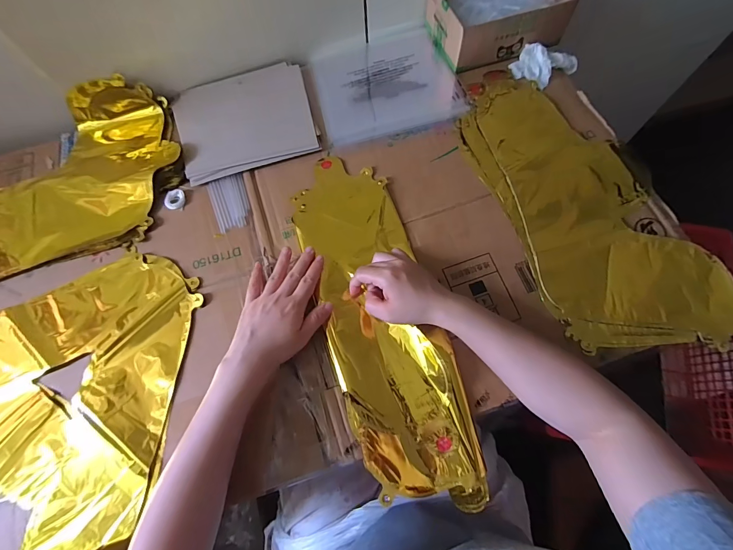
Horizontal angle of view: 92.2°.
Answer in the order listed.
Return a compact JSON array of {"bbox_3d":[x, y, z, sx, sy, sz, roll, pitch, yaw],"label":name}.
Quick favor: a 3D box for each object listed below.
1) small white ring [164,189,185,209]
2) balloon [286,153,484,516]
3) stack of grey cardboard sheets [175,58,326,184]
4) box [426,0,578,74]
[{"bbox_3d":[-0.265,-0.105,0.489,0.024,0.007,0.029,3,70,4],"label":"small white ring"},{"bbox_3d":[0.014,0.045,0.429,0.132,0.028,0.440,-17,72,-3],"label":"balloon"},{"bbox_3d":[-0.181,-0.234,0.523,0.195,0.013,0.173,-18,70,-4],"label":"stack of grey cardboard sheets"},{"bbox_3d":[0.200,-0.398,0.535,0.180,0.066,0.127,-18,70,-4],"label":"box"}]

